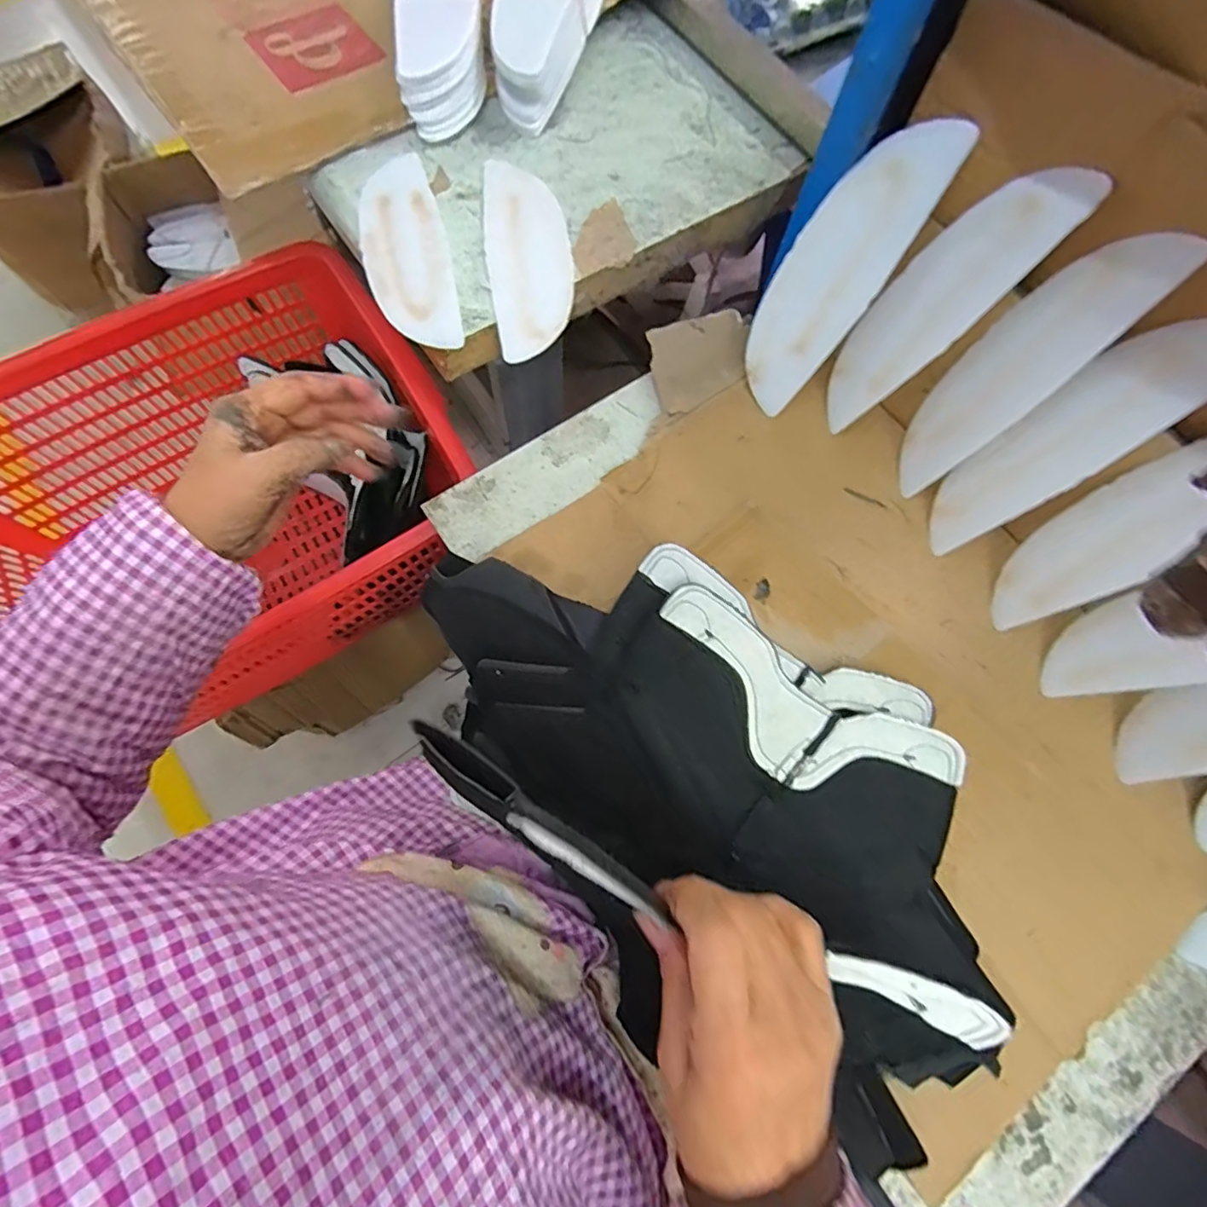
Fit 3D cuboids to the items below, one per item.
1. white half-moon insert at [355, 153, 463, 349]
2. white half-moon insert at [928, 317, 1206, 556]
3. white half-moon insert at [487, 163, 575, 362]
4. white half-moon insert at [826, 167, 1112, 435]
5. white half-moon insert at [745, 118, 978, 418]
[{"bbox_3d":[-0.170,-0.302,0.501,0.068,0.005,0.213,-13,74,-6],"label":"white half-moon insert"},{"bbox_3d":[0.325,-0.115,0.418,0.021,0.210,0.061,-21,73,-38],"label":"white half-moon insert"},{"bbox_3d":[-0.064,-0.302,0.507,0.070,0.007,0.210,-7,74,-4],"label":"white half-moon insert"},{"bbox_3d":[0.247,-0.226,0.443,0.006,0.209,0.071,-7,68,-33],"label":"white half-moon insert"},{"bbox_3d":[0.178,-0.257,0.458,0.070,0.211,0.021,43,42,10],"label":"white half-moon insert"}]

